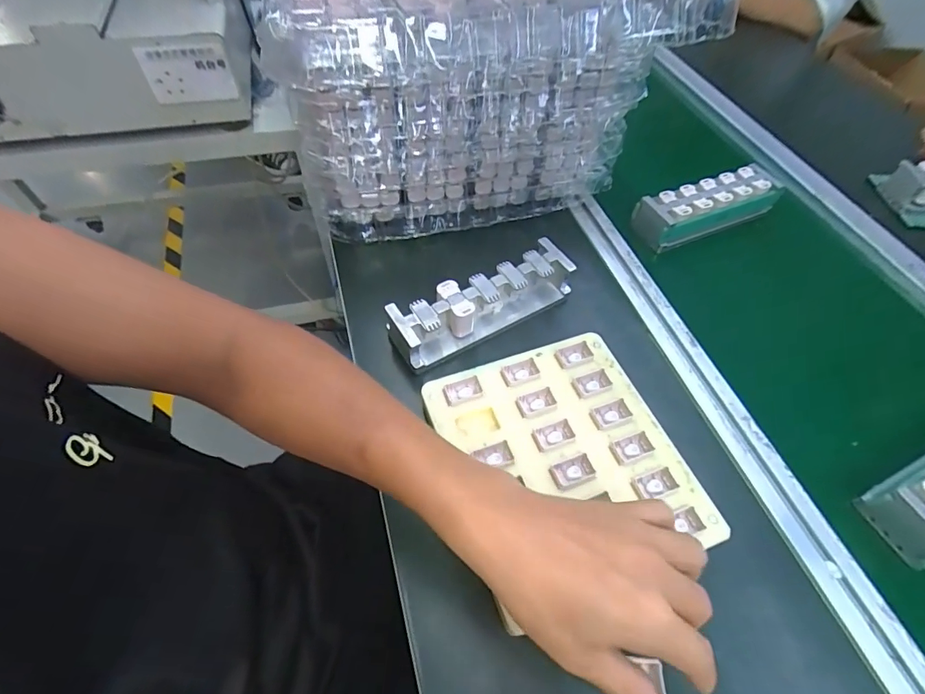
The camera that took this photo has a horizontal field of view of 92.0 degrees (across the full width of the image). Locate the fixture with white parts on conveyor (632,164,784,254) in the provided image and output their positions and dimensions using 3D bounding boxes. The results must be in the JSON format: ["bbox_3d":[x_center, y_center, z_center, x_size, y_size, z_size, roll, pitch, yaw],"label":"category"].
[{"bbox_3d":[0.310,-0.180,0.560,0.185,0.038,0.056,-19,58,-16],"label":"fixture with white parts on conveyor"}]

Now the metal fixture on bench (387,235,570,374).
[{"bbox_3d":[0.022,-0.045,0.447,0.190,0.047,0.056,-28,61,-19],"label":"metal fixture on bench"}]

